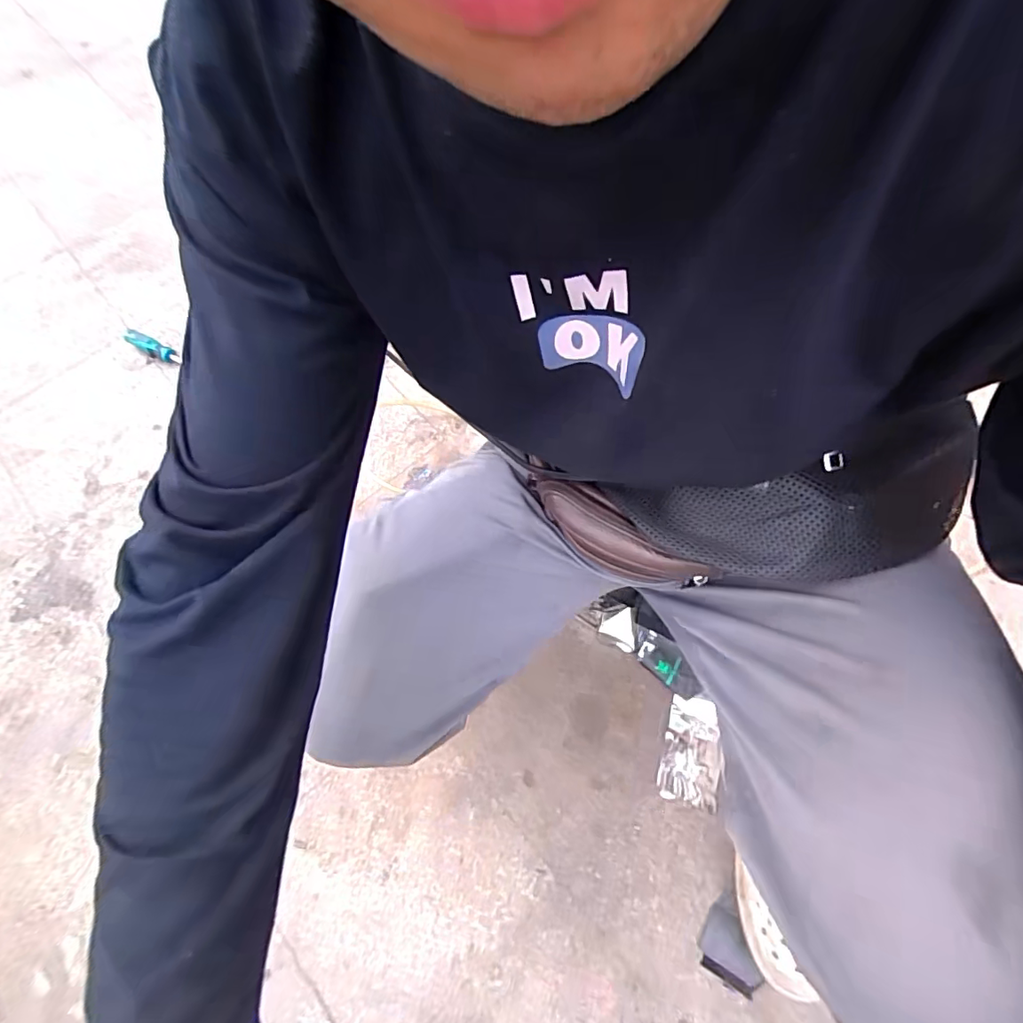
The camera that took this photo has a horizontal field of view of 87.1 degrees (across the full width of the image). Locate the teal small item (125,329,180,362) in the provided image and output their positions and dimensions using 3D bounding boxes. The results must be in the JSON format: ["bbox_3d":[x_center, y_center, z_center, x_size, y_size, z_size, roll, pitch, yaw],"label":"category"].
[{"bbox_3d":[-0.704,-0.322,1.050,0.118,0.018,0.030,23,70,10],"label":"teal small item"}]

